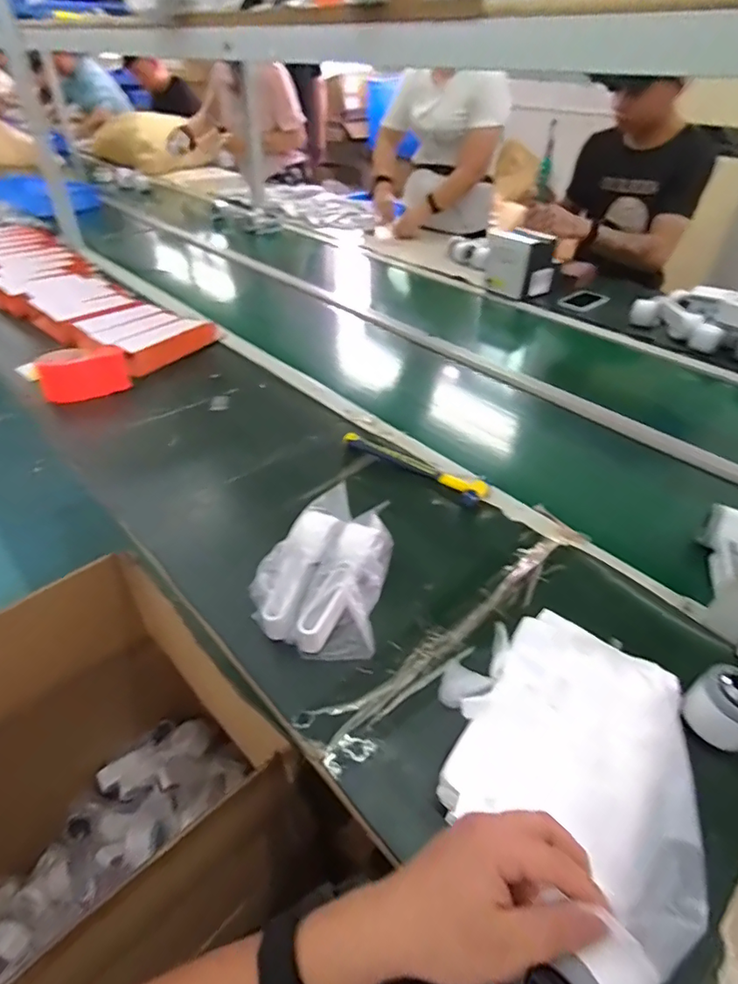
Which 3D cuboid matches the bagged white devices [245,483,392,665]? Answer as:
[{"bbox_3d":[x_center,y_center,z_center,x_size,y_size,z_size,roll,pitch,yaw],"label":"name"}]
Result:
[{"bbox_3d":[-0.047,0.088,0.608,0.134,0.064,0.189,8,41,7],"label":"bagged white devices"}]

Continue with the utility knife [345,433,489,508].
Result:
[{"bbox_3d":[0.064,-0.043,0.800,0.246,0.026,0.033,28,47,27],"label":"utility knife"}]

